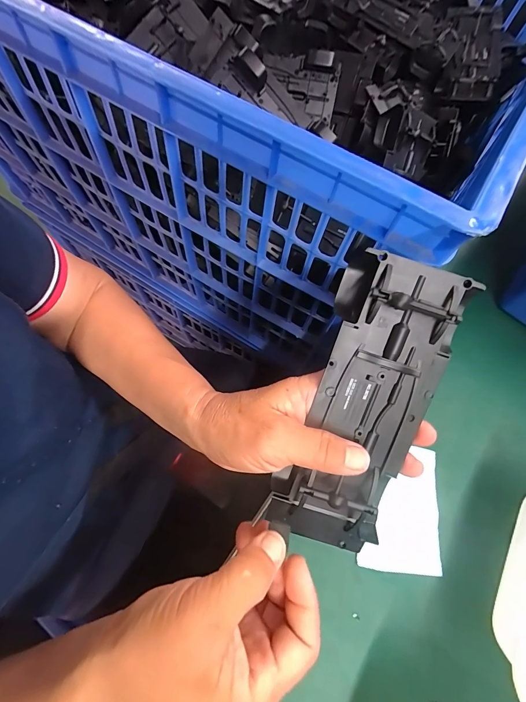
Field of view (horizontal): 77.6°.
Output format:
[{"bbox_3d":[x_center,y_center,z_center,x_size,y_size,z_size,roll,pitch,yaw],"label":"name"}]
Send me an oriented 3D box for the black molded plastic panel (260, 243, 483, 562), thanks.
[{"bbox_3d":[0.062,0.041,0.207,0.074,0.028,0.192,16,103,3],"label":"black molded plastic panel"}]

